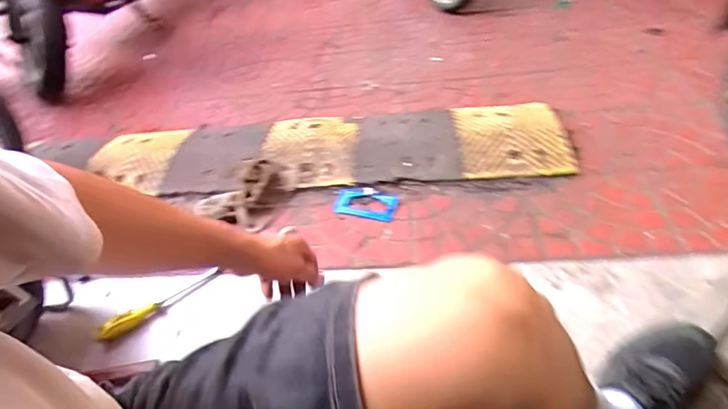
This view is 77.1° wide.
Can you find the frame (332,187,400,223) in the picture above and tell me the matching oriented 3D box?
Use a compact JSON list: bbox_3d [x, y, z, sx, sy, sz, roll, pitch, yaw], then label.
[{"bbox_3d":[0.003,-0.002,1.027,0.141,0.012,0.080,8,51,17],"label":"frame"}]

